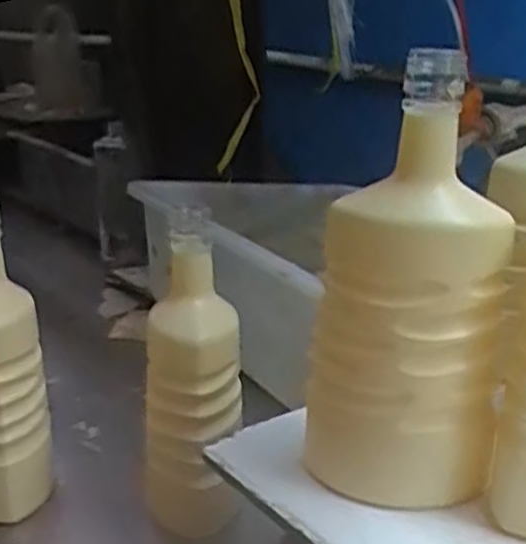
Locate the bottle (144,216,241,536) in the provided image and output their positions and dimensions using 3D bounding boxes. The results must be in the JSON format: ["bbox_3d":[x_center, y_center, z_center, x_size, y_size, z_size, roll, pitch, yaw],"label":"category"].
[{"bbox_3d":[-0.053,0.092,0.580,0.072,0.250,0.059,0,19,-3],"label":"bottle"}]

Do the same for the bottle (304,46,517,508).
[{"bbox_3d":[0.082,0.016,0.430,0.083,0.238,0.092,-18,28,-35],"label":"bottle"}]

